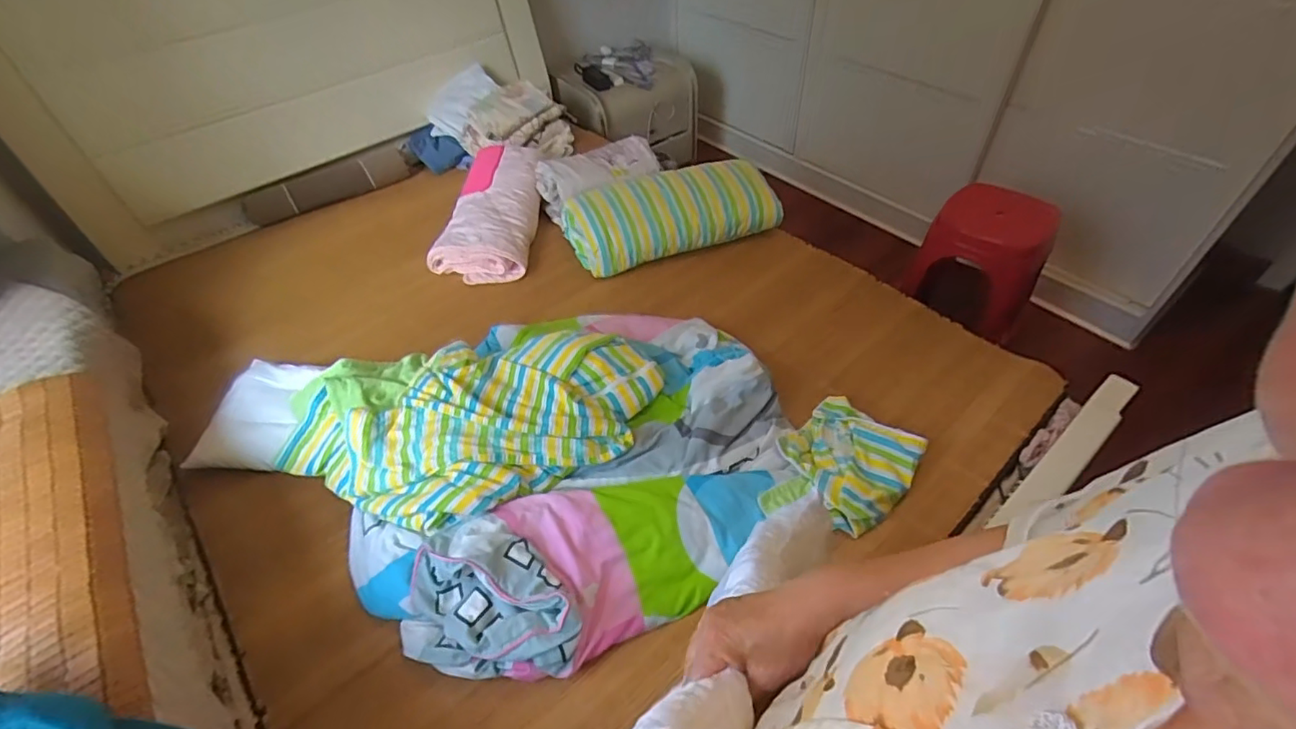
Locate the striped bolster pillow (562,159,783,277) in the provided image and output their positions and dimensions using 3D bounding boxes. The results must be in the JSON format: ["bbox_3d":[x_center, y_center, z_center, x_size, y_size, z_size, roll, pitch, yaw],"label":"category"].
[{"bbox_3d":[0.063,-0.410,1.520,0.568,0.142,0.253,-11,48,-6],"label":"striped bolster pillow"}]

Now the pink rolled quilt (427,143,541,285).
[{"bbox_3d":[-0.449,-0.463,1.663,0.266,0.111,0.554,0,48,4],"label":"pink rolled quilt"}]

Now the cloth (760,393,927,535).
[{"bbox_3d":[0.345,0.191,1.037,0.287,0.049,0.214,-37,56,-26],"label":"cloth"}]

